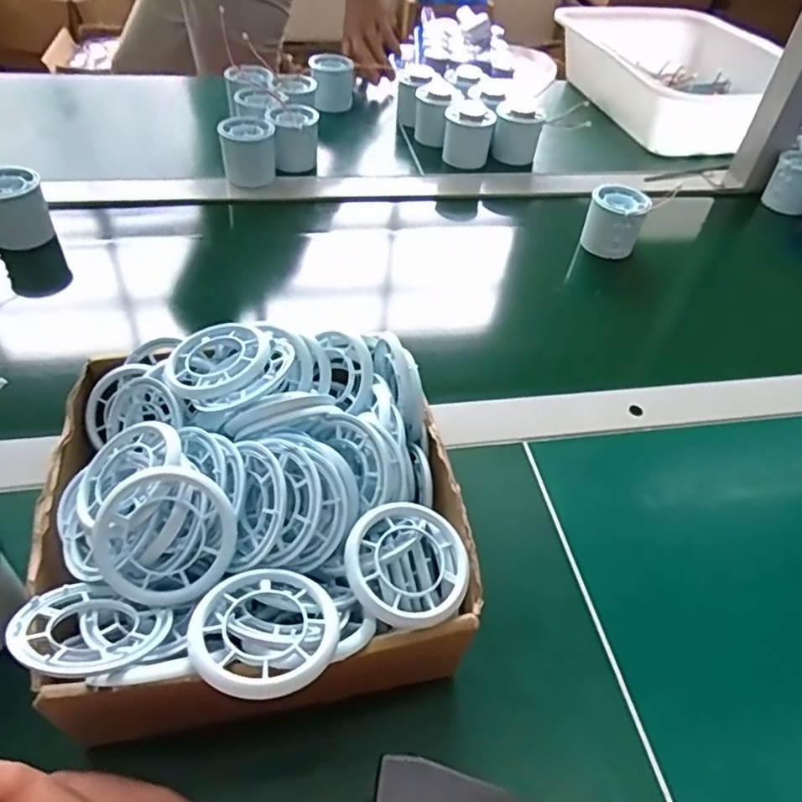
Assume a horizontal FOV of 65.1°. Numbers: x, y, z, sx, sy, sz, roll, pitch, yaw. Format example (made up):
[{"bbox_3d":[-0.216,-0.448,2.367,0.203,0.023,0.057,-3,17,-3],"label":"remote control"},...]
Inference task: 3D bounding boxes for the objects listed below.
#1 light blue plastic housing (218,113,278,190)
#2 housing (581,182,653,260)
[{"bbox_3d":[-0.160,-0.260,0.665,0.055,0.067,0.050,-5,47,-10],"label":"light blue plastic housing"},{"bbox_3d":[0.209,-0.179,0.620,0.059,0.056,0.049,25,49,17],"label":"housing"}]

